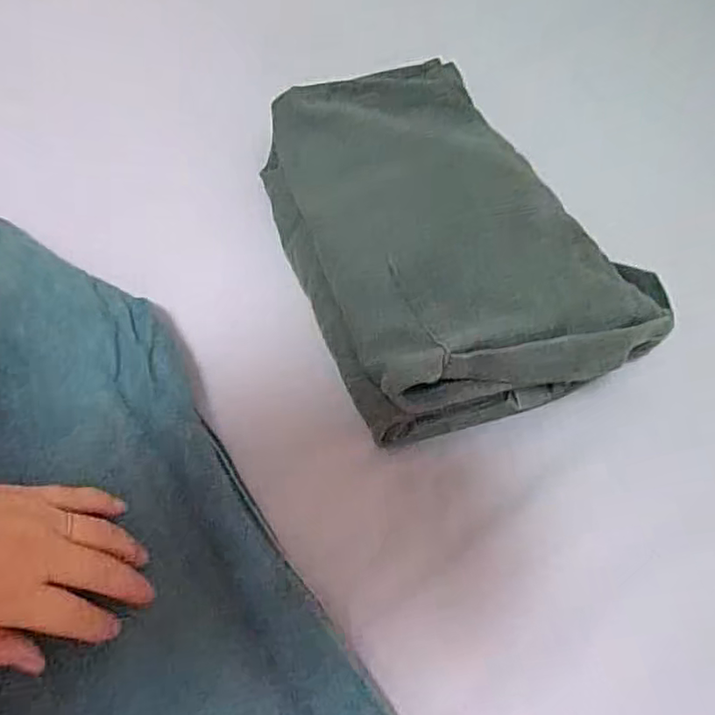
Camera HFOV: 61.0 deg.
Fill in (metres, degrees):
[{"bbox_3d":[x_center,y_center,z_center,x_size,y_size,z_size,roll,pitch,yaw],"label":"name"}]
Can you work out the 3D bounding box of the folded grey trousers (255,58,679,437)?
[{"bbox_3d":[0.051,-0.103,0.452,0.219,0.100,0.324,-21,68,-5],"label":"folded grey trousers"}]

